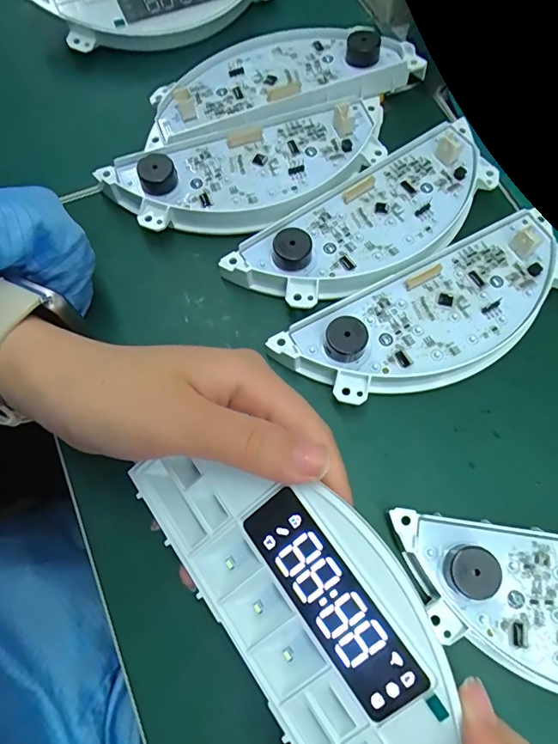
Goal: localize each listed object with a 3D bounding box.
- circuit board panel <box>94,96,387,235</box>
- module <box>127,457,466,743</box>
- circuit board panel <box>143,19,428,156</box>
[{"bbox_3d":[-0.011,-0.120,0.298,0.174,0.024,0.073,-20,71,-10],"label":"circuit board panel"},{"bbox_3d":[0.012,0.082,0.168,0.064,0.014,0.152,-44,69,14],"label":"module"},{"bbox_3d":[-0.001,-0.201,0.317,0.177,0.020,0.080,-18,70,-9],"label":"circuit board panel"}]

